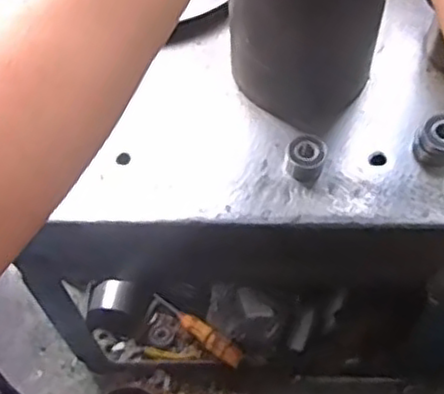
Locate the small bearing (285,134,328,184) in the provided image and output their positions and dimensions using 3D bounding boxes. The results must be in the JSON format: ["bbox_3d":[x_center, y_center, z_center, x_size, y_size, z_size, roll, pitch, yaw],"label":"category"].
[{"bbox_3d":[0.072,-0.033,0.595,0.033,0.031,0.032,9,61,7],"label":"small bearing"}]

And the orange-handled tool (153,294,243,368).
[{"bbox_3d":[-0.037,0.182,0.965,0.027,0.037,0.165,-42,45,-20],"label":"orange-handled tool"}]

